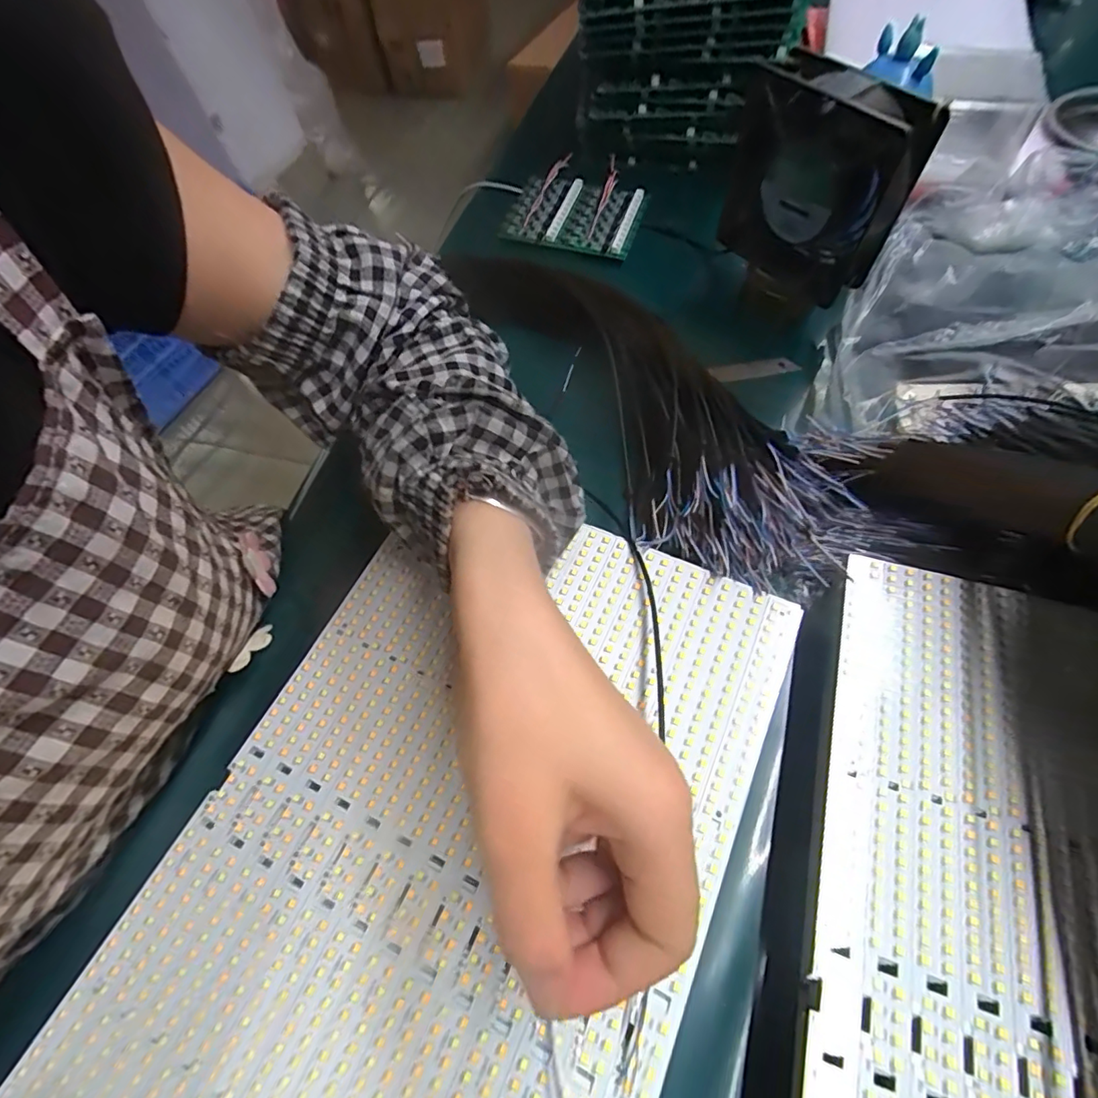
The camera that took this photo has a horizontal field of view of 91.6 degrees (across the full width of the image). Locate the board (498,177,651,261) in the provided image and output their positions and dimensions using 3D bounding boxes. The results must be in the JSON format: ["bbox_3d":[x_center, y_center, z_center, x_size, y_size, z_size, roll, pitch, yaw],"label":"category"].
[{"bbox_3d":[0.024,-0.320,0.510,0.124,0.018,0.092,14,64,13],"label":"board"}]

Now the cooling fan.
[{"bbox_3d":[0.185,-0.259,0.383,0.039,0.125,0.129,-35,65,-14],"label":"cooling fan"}]

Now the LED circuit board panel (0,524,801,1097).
[{"bbox_3d":[-0.059,0.158,0.235,0.234,0.007,0.409,22,65,15],"label":"LED circuit board panel"}]

